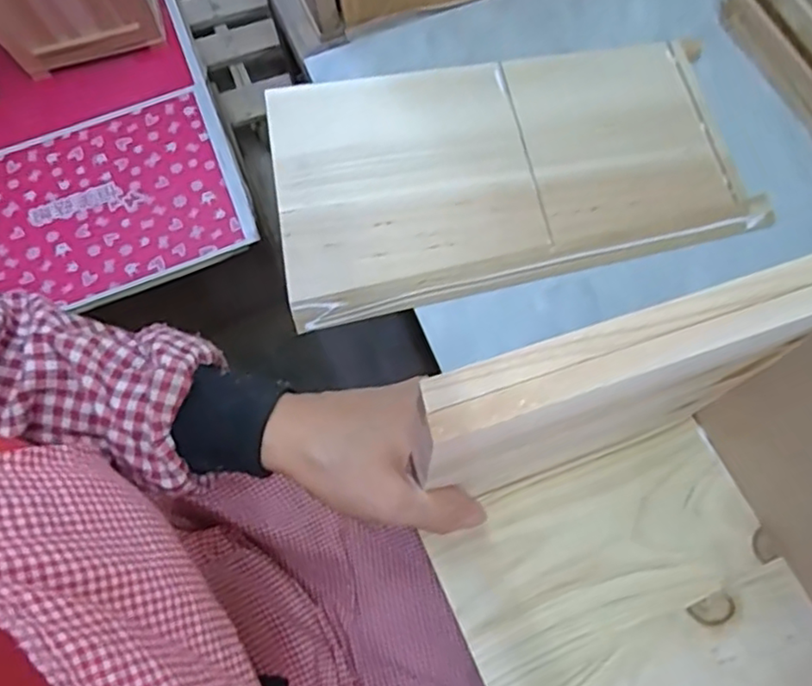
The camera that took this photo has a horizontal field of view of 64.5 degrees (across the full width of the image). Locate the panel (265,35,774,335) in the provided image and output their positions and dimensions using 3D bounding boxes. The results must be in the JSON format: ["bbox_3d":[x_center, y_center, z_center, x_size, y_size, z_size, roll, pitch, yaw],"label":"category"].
[{"bbox_3d":[0.078,-0.140,0.518,0.357,0.015,0.207,-9,68,-2],"label":"panel"}]

